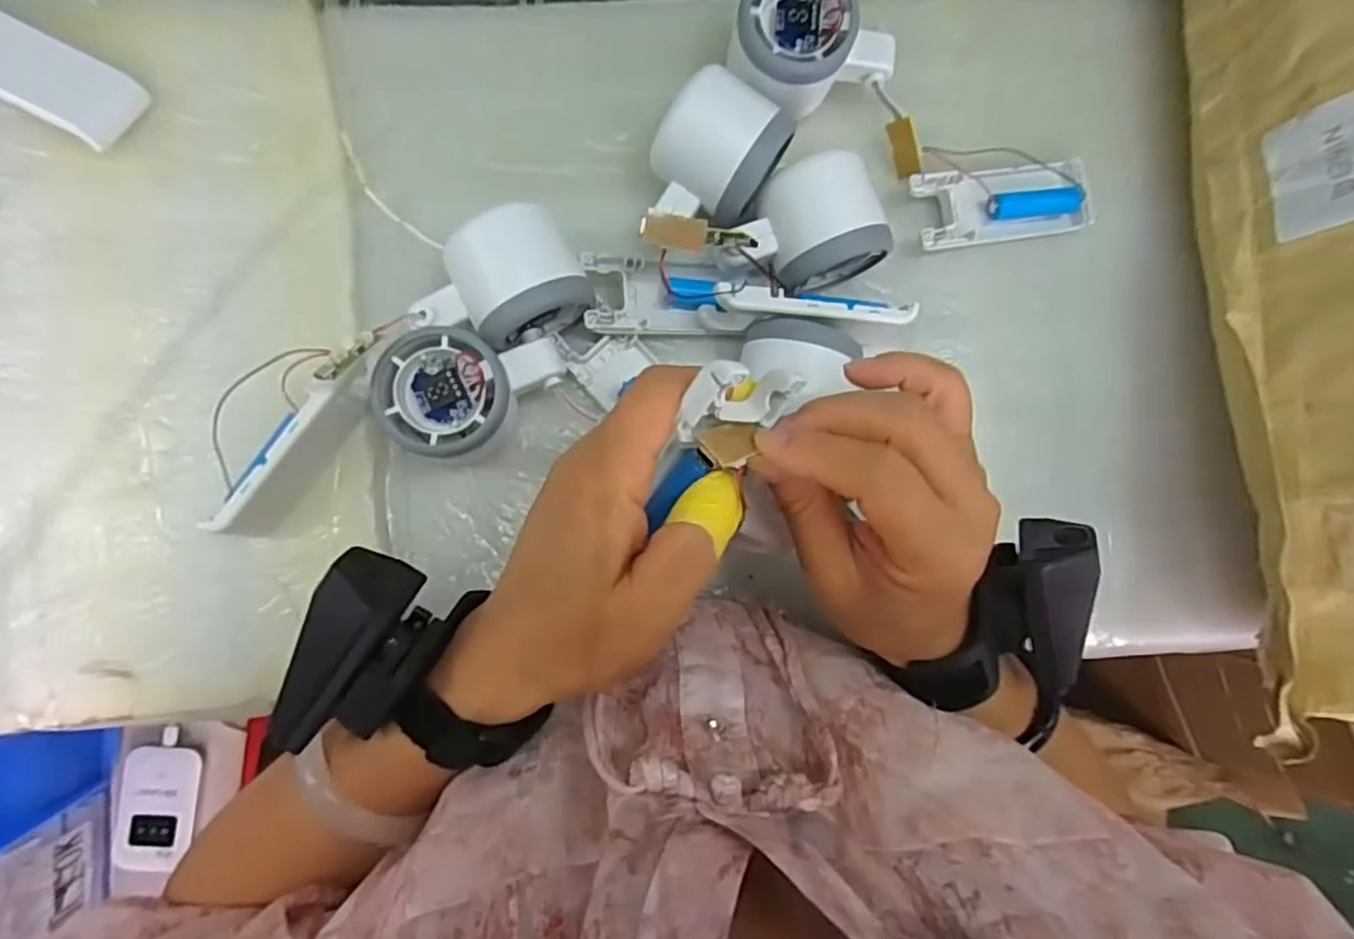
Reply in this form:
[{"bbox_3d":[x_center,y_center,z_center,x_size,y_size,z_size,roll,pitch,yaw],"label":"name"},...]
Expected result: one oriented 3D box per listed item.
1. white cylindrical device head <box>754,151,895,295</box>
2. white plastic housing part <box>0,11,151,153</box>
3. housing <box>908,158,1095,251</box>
[{"bbox_3d":[0.071,-0.124,0.361,0.055,0.045,0.053,-21,88,-8],"label":"white cylindrical device head"},{"bbox_3d":[-0.320,-0.196,0.337,0.124,0.016,0.040,27,83,-4],"label":"white plastic housing part"},{"bbox_3d":[0.178,-0.146,0.389,0.100,0.019,0.039,-10,87,-7],"label":"housing"}]

